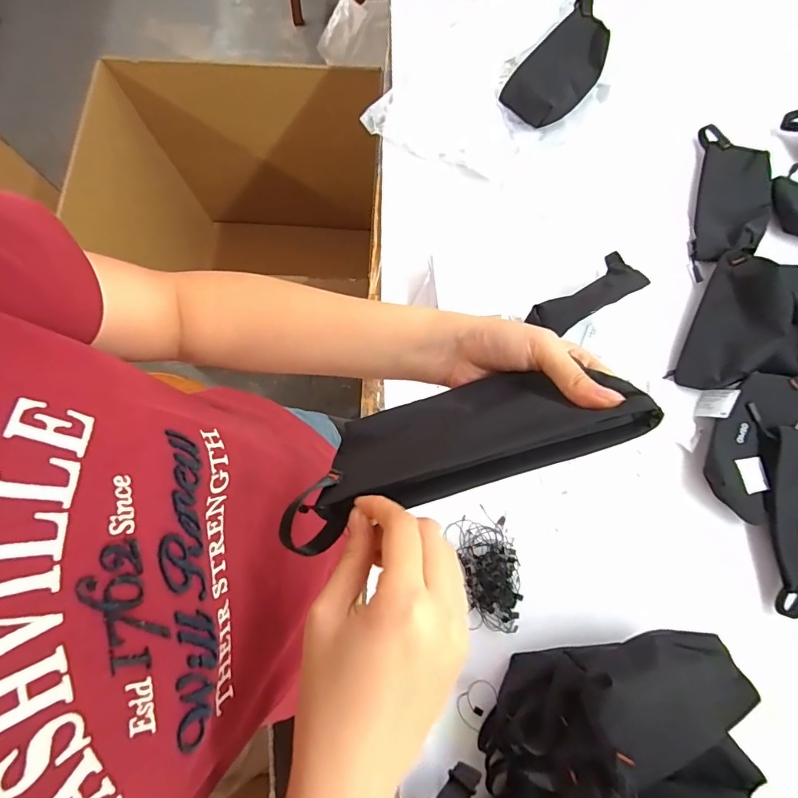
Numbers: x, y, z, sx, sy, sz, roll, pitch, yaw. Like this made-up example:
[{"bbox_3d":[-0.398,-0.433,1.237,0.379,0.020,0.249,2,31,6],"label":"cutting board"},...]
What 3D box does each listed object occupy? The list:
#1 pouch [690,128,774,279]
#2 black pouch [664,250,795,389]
[{"bbox_3d":[0.492,-0.290,0.639,0.101,0.025,0.240,13,77,3],"label":"pouch"},{"bbox_3d":[0.444,-0.101,0.574,0.098,0.047,0.202,28,79,6],"label":"black pouch"}]

